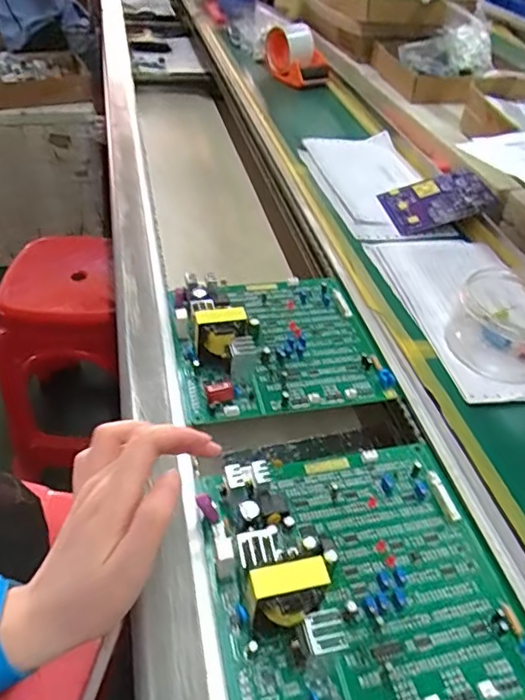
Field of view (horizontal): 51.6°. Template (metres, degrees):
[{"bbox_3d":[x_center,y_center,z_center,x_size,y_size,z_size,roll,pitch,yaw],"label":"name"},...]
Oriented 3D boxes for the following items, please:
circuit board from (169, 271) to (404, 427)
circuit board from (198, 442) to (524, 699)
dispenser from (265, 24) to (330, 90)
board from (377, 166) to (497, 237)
[{"bbox_3d":[0.010,-0.027,0.496,0.181,0.054,0.174,-9,44,-10],"label":"circuit board"},{"bbox_3d":[0.058,0.131,0.336,0.177,0.055,0.173,-9,44,-11],"label":"circuit board"},{"bbox_3d":[0.065,-0.566,1.039,0.102,0.088,0.132,-5,44,-6],"label":"dispenser"},{"bbox_3d":[0.217,-0.191,0.686,0.125,0.008,0.099,-20,50,0],"label":"board"}]

